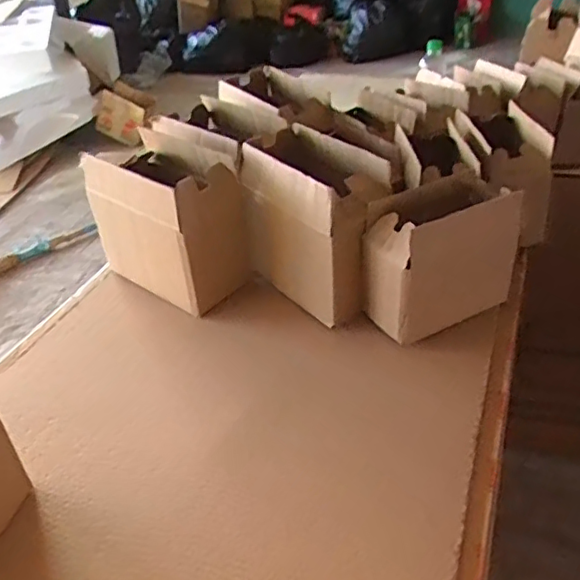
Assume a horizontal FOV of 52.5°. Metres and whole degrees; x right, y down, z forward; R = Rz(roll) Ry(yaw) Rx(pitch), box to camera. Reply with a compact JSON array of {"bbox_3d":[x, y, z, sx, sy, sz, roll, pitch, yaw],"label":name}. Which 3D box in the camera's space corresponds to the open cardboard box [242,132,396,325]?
[{"bbox_3d":[0.033,-0.115,0.925,0.154,0.210,0.276,-30,43,-32],"label":"open cardboard box"}]

